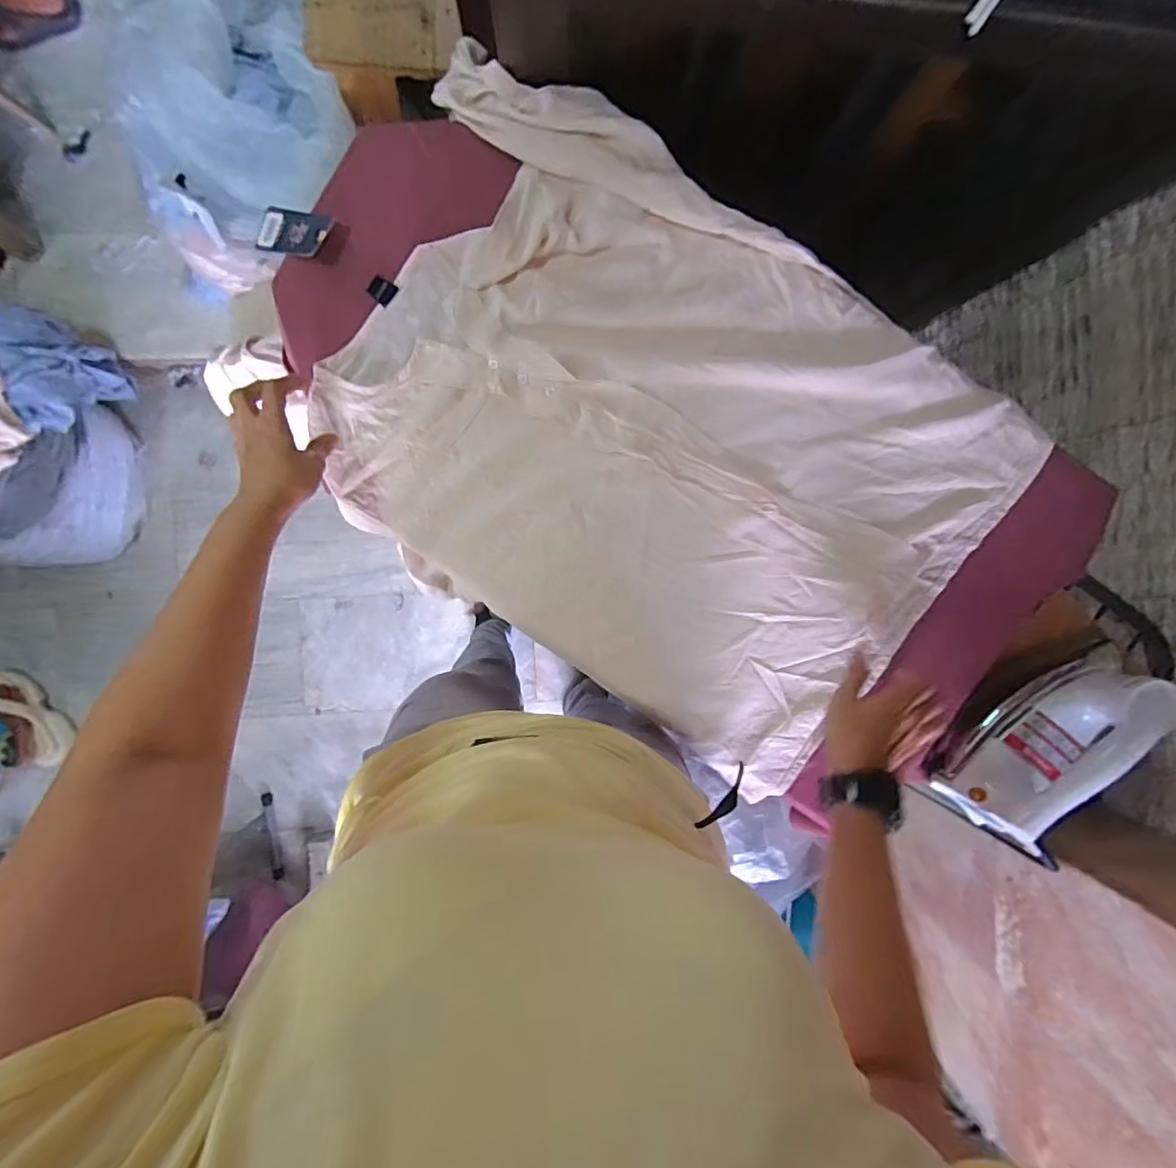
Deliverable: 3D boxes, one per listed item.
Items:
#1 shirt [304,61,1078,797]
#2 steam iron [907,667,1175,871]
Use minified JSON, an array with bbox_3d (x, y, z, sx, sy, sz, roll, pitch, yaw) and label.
[{"bbox_3d":[0.068,-0.129,0.549,0.638,0.033,0.480,31,96,-2],"label":"shirt"},{"bbox_3d":[0.474,0.177,0.541,0.101,0.115,0.223,35,112,-2],"label":"steam iron"}]

